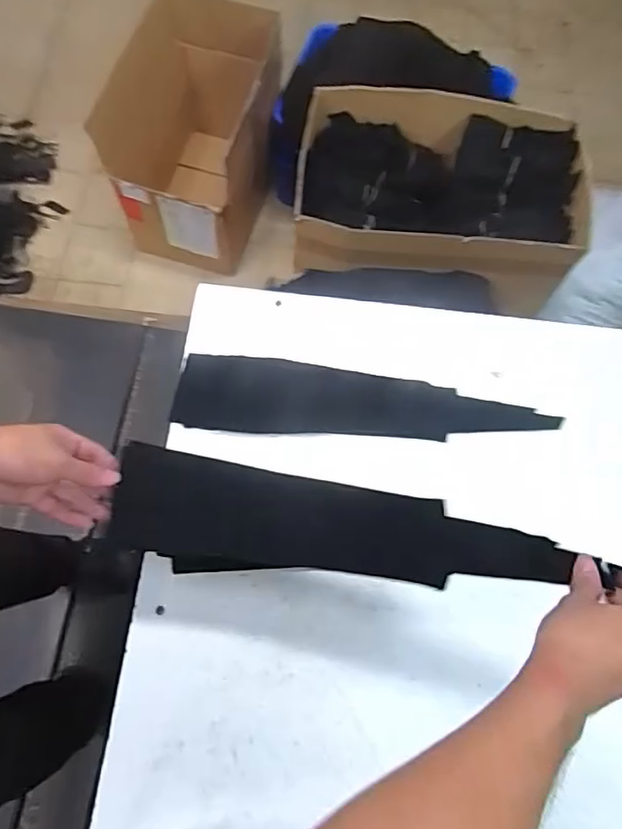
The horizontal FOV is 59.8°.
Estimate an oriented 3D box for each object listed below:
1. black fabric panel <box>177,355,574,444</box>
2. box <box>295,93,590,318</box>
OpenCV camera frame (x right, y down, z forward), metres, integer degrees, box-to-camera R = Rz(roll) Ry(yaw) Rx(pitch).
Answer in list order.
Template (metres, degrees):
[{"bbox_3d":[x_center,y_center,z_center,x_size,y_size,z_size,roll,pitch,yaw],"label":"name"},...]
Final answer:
[{"bbox_3d":[0.067,-0.014,0.706,0.472,0.009,0.101,5,69,0],"label":"black fabric panel"},{"bbox_3d":[0.269,-0.481,1.146,0.603,0.169,0.416,8,69,2],"label":"box"}]

